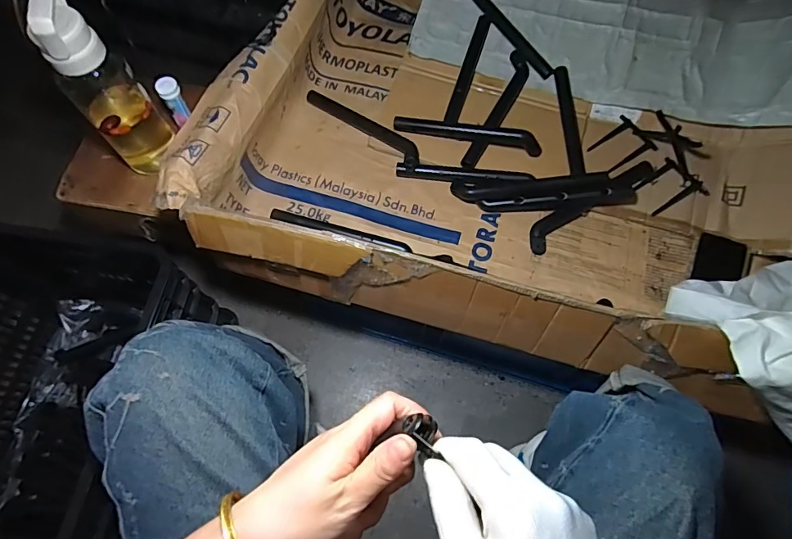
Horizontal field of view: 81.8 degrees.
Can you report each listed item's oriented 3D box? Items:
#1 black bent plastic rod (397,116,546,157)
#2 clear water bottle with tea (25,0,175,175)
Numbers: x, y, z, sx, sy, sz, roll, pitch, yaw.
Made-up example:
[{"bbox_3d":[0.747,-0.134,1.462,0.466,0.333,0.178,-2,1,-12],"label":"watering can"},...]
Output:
[{"bbox_3d":[0.123,-0.235,0.773,0.248,0.032,0.040,13,69,4],"label":"black bent plastic rod"},{"bbox_3d":[-0.412,-0.252,0.649,0.077,0.290,0.089,42,74,14],"label":"clear water bottle with tea"}]

